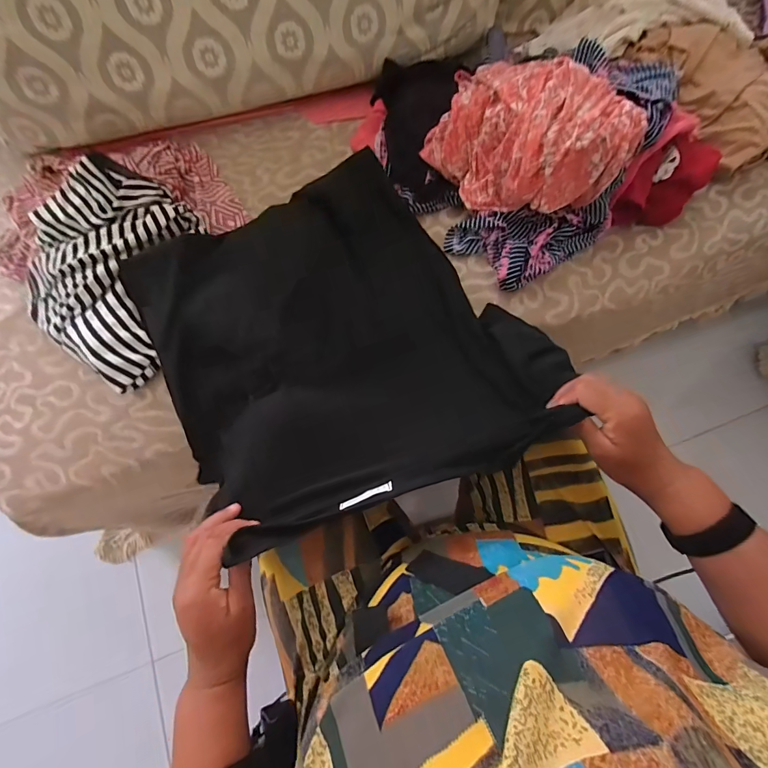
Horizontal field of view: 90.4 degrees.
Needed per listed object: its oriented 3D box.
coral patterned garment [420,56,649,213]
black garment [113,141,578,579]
[{"bbox_3d":[0.211,-0.354,0.555,0.270,0.114,0.190,27,75,9],"label":"coral patterned garment"},{"bbox_3d":[-0.059,-0.059,0.474,0.435,0.087,0.448,-28,75,-8],"label":"black garment"}]

